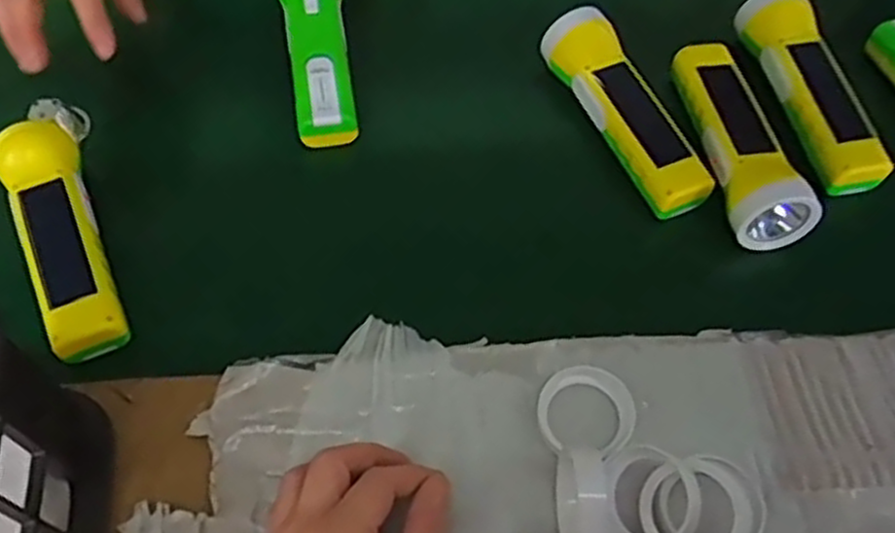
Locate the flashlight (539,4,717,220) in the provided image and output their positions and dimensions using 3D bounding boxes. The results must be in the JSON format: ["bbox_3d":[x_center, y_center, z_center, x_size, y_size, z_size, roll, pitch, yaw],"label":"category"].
[{"bbox_3d":[0.128,-0.117,0.561,0.041,0.049,0.188,-22,62,-14],"label":"flashlight"}]

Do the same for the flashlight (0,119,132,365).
[{"bbox_3d":[-0.249,-0.022,0.489,0.048,0.040,0.169,-24,63,-15],"label":"flashlight"}]

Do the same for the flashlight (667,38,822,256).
[{"bbox_3d":[0.203,-0.096,0.536,0.043,0.048,0.170,-8,60,-6],"label":"flashlight"}]

